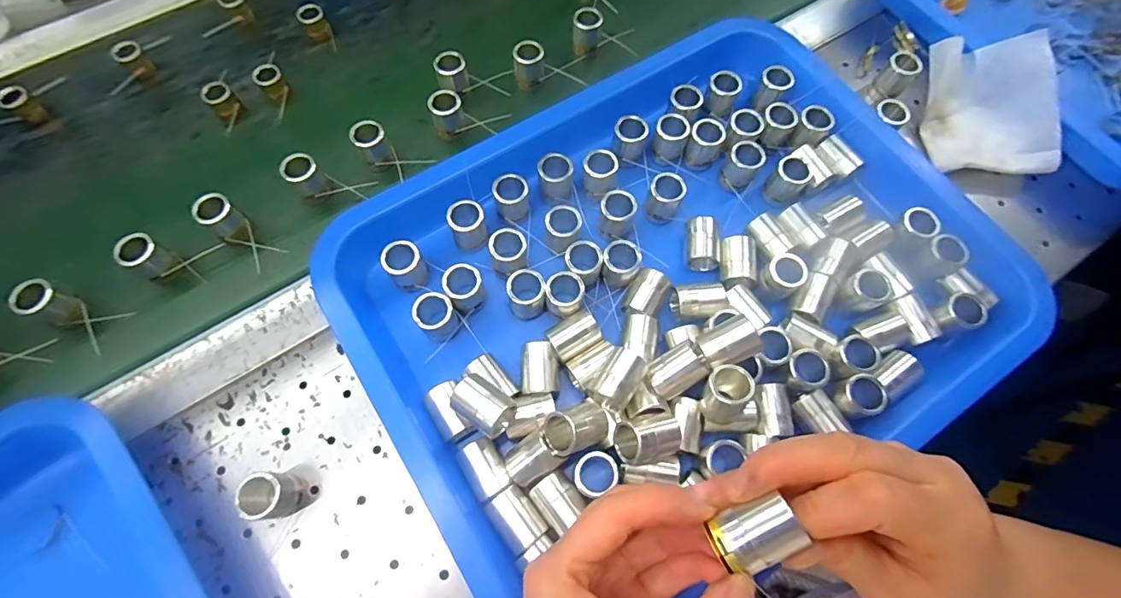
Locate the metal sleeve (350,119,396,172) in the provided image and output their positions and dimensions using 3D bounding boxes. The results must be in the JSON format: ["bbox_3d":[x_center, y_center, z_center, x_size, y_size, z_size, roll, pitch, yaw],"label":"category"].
[{"bbox_3d":[-0.135,-0.109,0.363,0.022,0.033,0.025,-26,71,-11],"label":"metal sleeve"}]

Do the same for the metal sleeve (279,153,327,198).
[{"bbox_3d":[-0.178,-0.085,0.350,0.022,0.029,0.021,0,68,-1],"label":"metal sleeve"}]

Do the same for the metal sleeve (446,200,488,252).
[{"bbox_3d":[-0.060,-0.049,0.321,0.022,0.023,0.019,-15,69,-7],"label":"metal sleeve"}]

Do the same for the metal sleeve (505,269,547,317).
[{"bbox_3d":[-0.021,-0.003,0.310,0.021,0.033,0.021,0,68,-1],"label":"metal sleeve"}]

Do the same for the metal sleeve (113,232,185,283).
[{"bbox_3d":[-0.265,-0.026,0.323,0.022,0.029,0.021,30,70,11],"label":"metal sleeve"}]

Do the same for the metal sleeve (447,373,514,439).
[{"bbox_3d":[-0.042,0.059,0.273,0.033,0.023,0.022,36,71,13],"label":"metal sleeve"}]

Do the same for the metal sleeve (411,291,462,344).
[{"bbox_3d":[-0.075,0.011,0.300,0.022,0.029,0.021,0,68,-1],"label":"metal sleeve"}]

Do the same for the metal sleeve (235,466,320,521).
[{"bbox_3d":[-0.151,0.104,0.268,0.025,0.032,0.026,-3,68,-2],"label":"metal sleeve"}]

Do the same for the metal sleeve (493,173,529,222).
[{"bbox_3d":[-0.032,-0.067,0.330,0.021,0.024,0.020,0,68,-1],"label":"metal sleeve"}]

